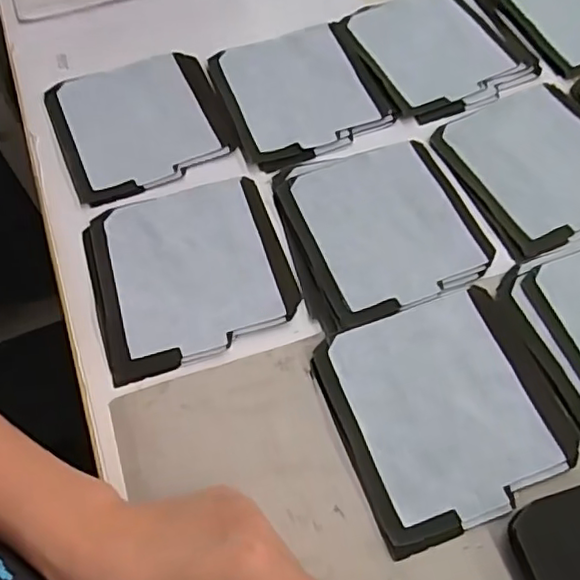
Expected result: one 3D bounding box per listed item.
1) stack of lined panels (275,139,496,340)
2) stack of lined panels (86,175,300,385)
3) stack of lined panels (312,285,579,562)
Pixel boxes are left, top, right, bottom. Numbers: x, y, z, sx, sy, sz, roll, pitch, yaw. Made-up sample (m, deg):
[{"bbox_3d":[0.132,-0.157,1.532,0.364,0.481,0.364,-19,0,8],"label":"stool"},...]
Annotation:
[{"bbox_3d":[0.066,-0.049,0.449,0.136,0.006,0.142,-17,61,-7],"label":"stack of lined panels"},{"bbox_3d":[-0.073,-0.016,0.433,0.135,0.008,0.136,-18,62,-8],"label":"stack of lined panels"},{"bbox_3d":[0.100,0.073,0.383,0.139,0.009,0.137,-20,62,-9],"label":"stack of lined panels"}]

